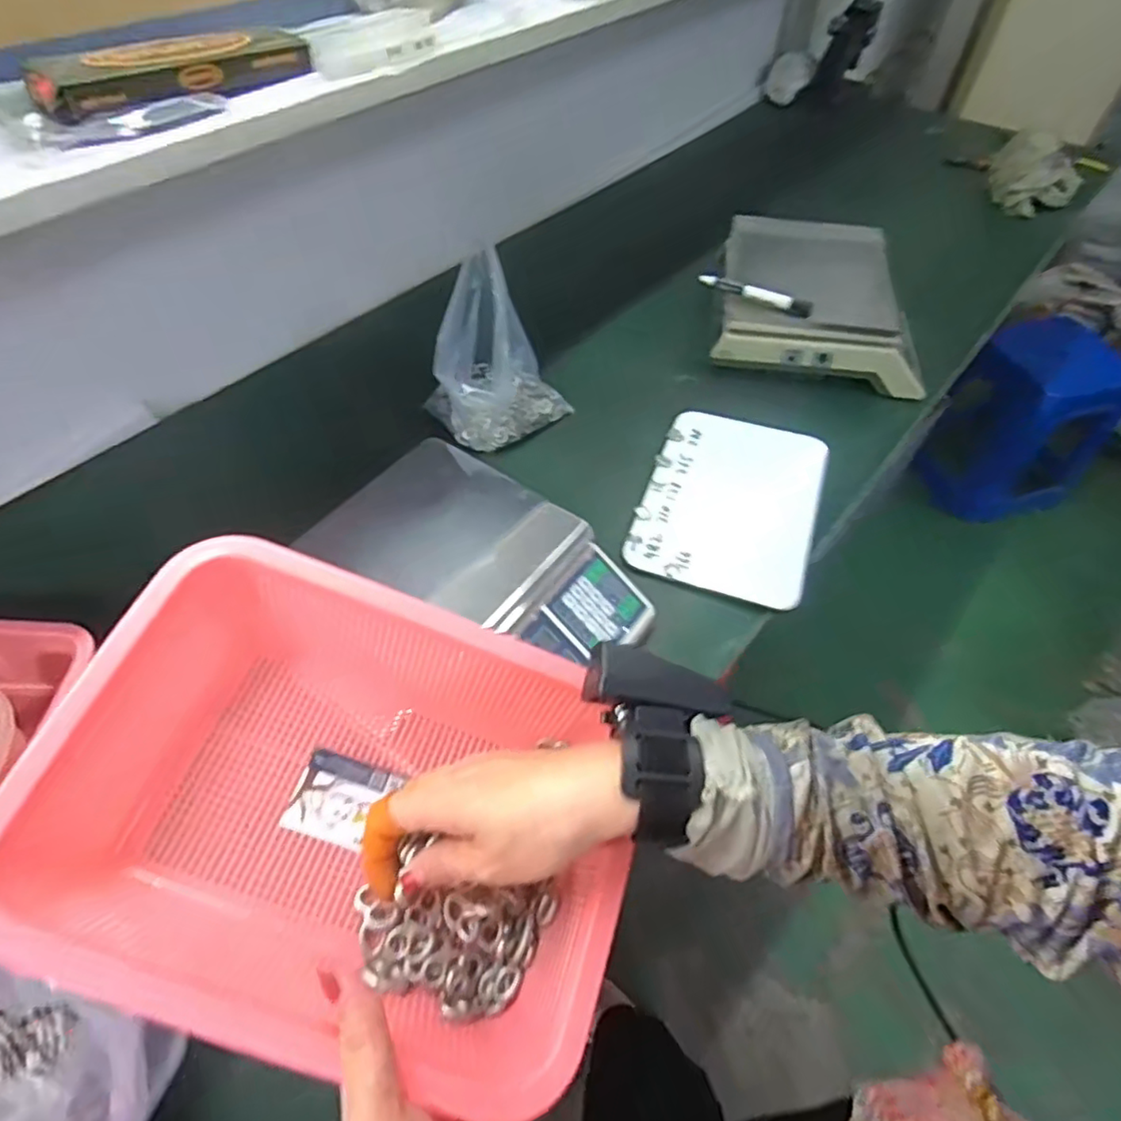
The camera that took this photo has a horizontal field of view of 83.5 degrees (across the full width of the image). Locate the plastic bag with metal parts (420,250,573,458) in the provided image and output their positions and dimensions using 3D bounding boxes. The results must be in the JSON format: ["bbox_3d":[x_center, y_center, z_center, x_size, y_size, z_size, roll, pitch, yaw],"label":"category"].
[{"bbox_3d":[-0.088,-0.267,0.802,0.177,0.207,0.122,-32,61,-21],"label":"plastic bag with metal parts"}]

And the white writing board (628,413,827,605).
[{"bbox_3d":[0.219,-0.080,0.799,0.208,0.009,0.298,16,54,14],"label":"white writing board"}]

